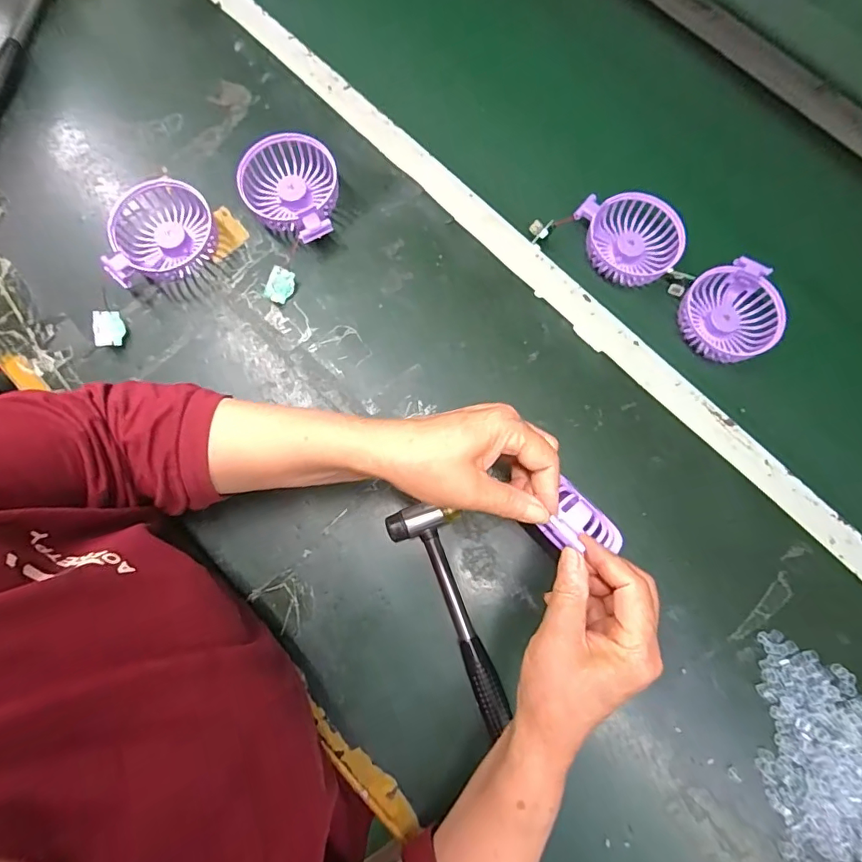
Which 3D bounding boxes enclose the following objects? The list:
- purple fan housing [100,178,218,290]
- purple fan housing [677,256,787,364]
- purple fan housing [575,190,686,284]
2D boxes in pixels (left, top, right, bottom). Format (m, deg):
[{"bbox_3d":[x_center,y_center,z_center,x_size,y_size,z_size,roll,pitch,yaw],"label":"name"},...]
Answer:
[{"bbox_3d":[-0.254,-0.186,0.467,0.095,0.033,0.085,-21,78,-6],"label":"purple fan housing"},{"bbox_3d":[0.290,-0.112,0.482,0.089,0.030,0.089,0,88,10],"label":"purple fan housing"},{"bbox_3d":[0.202,-0.194,0.499,0.084,0.034,0.096,-25,79,-7],"label":"purple fan housing"}]

